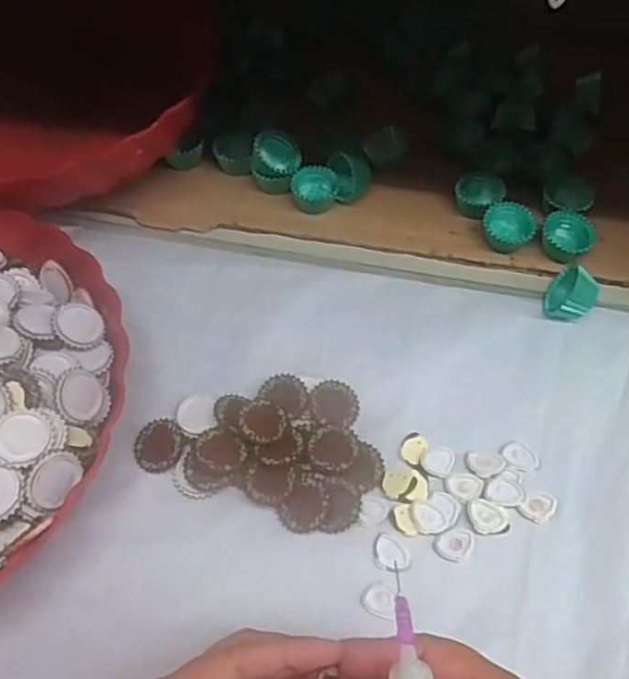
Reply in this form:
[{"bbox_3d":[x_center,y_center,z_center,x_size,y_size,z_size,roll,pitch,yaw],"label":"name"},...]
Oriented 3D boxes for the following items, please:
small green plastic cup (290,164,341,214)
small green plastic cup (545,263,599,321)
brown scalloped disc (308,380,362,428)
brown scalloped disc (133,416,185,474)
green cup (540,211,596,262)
[{"bbox_3d":[0.000,-0.102,0.432,0.029,0.016,0.028,0,58,0],"label":"small green plastic cup"},{"bbox_3d":[0.156,-0.029,0.384,0.025,0.027,0.030,31,63,18],"label":"small green plastic cup"},{"bbox_3d":[0.011,0.035,0.355,0.027,0.004,0.028,0,58,0],"label":"brown scalloped disc"},{"bbox_3d":[-0.084,0.057,0.345,0.028,0.009,0.028,2,59,-3],"label":"brown scalloped disc"},{"bbox_3d":[0.160,-0.065,0.409,0.031,0.020,0.026,36,64,21],"label":"green cup"}]

